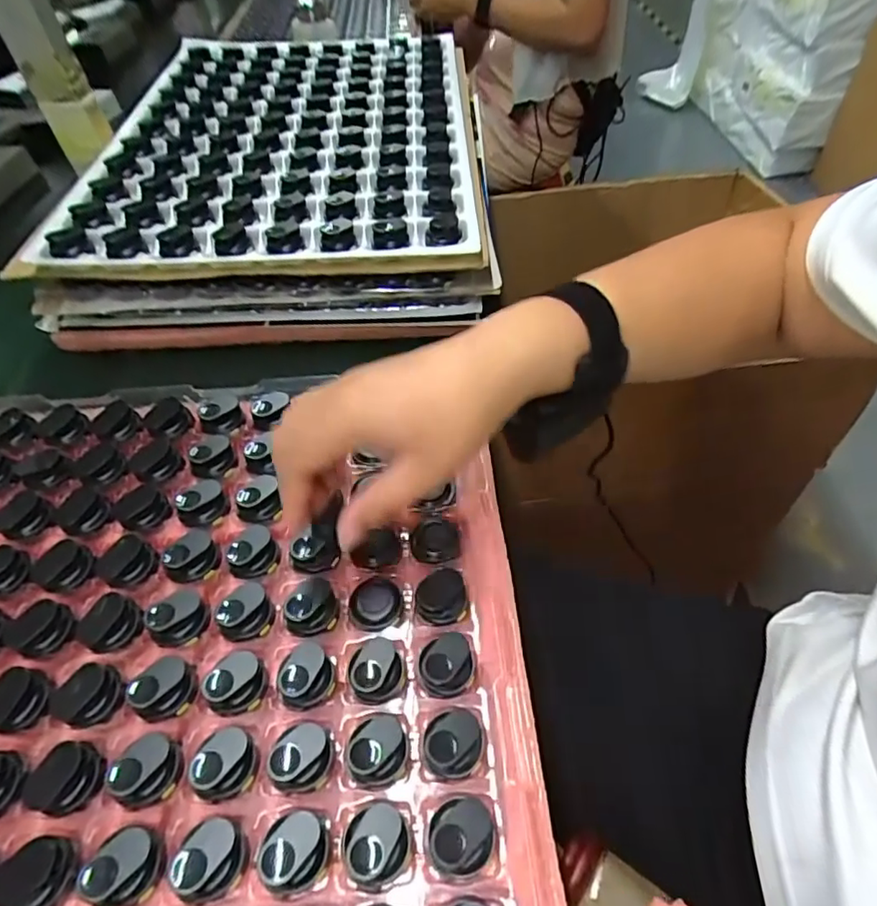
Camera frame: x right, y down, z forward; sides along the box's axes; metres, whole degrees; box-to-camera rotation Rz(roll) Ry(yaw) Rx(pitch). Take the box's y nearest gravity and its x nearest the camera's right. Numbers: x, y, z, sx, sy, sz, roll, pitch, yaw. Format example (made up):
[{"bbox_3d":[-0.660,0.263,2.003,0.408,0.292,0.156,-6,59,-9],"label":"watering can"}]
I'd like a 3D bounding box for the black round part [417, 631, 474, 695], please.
[{"bbox_3d":[0.004,0.107,0.292,0.027,0.012,0.031,-2,51,4],"label":"black round part"}]

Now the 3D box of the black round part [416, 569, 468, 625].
[{"bbox_3d":[0.002,0.080,0.319,0.028,0.009,0.030,-3,51,3],"label":"black round part"}]

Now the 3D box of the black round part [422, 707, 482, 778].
[{"bbox_3d":[0.006,0.135,0.270,0.026,0.013,0.030,0,51,5],"label":"black round part"}]

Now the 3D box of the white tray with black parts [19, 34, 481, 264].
[{"bbox_3d":[-0.150,-0.342,0.591,0.352,0.021,0.481,-2,52,0],"label":"white tray with black parts"}]

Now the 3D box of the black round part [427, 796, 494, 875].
[{"bbox_3d":[0.010,0.164,0.245,0.028,0.012,0.028,-3,51,3],"label":"black round part"}]

